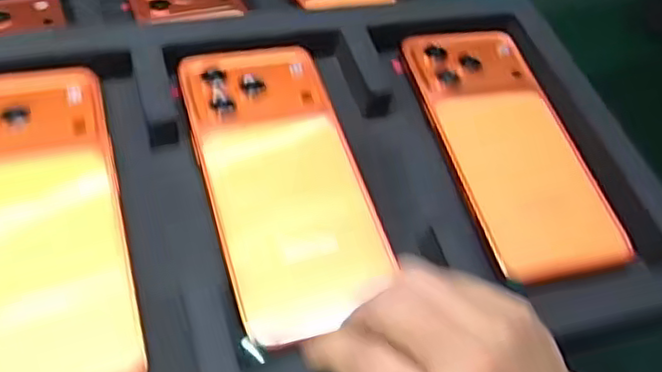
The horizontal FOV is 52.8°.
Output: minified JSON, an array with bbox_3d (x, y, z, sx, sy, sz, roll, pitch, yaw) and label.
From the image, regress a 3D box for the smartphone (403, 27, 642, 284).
[{"bbox_3d":[0.096,-0.023,0.367,0.076,0.013,0.156,-11,62,-18],"label":"smartphone"}]

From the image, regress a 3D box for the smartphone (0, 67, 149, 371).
[{"bbox_3d":[-0.131,0.015,0.290,0.076,0.008,0.164,-10,60,-17],"label":"smartphone"}]

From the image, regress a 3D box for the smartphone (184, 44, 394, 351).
[{"bbox_3d":[-0.022,-0.005,0.324,0.077,0.007,0.164,-8,57,-15],"label":"smartphone"}]

